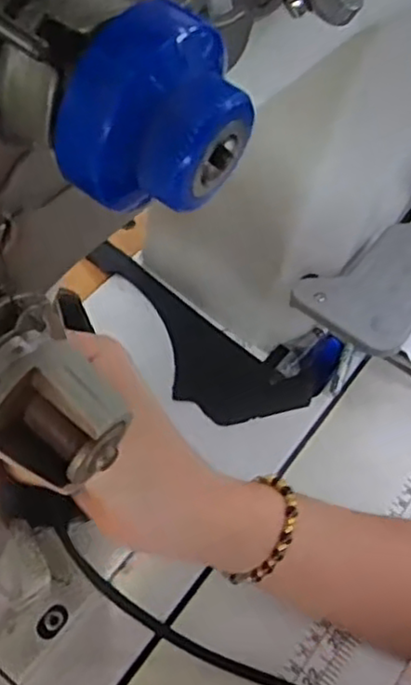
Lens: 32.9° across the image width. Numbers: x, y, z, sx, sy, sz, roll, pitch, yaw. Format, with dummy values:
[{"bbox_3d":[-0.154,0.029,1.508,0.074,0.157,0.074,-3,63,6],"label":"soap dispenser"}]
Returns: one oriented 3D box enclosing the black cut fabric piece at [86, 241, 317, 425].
[{"bbox_3d":[-0.014,0.000,0.485,0.182,0.010,0.075,30,65,9],"label":"black cut fabric piece"}]

